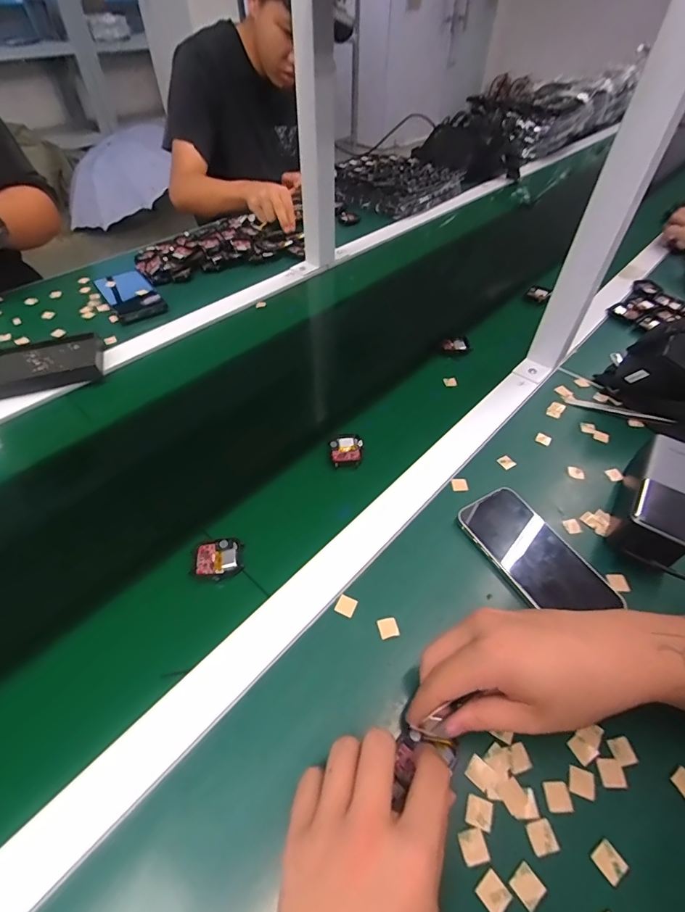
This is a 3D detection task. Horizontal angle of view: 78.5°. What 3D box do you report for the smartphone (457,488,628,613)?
[{"bbox_3d":[0.176,0.088,0.382,0.075,0.014,0.137,-25,56,-22],"label":"smartphone"}]

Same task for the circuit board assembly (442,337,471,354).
[{"bbox_3d":[0.165,-0.163,0.613,0.039,0.010,0.030,-2,49,-2],"label":"circuit board assembly"}]

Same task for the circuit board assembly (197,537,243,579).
[{"bbox_3d":[-0.112,0.093,0.379,0.039,0.007,0.038,-6,50,-5],"label":"circuit board assembly"}]

